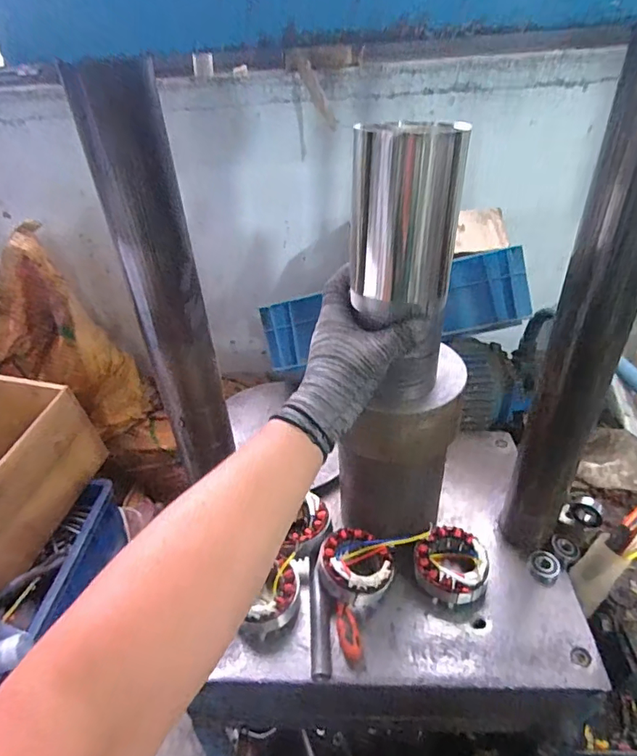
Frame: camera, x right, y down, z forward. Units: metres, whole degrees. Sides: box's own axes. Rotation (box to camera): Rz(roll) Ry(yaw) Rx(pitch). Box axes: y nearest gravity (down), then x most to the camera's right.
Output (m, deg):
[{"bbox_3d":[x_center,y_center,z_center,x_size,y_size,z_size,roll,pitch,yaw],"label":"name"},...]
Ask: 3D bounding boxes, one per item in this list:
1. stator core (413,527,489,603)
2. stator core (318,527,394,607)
[{"bbox_3d":[0.160,0.223,0.578,0.081,0.048,0.076,-3,36,2],"label":"stator core"},{"bbox_3d":[0.044,0.218,0.571,0.084,0.050,0.078,-3,36,2],"label":"stator core"}]

